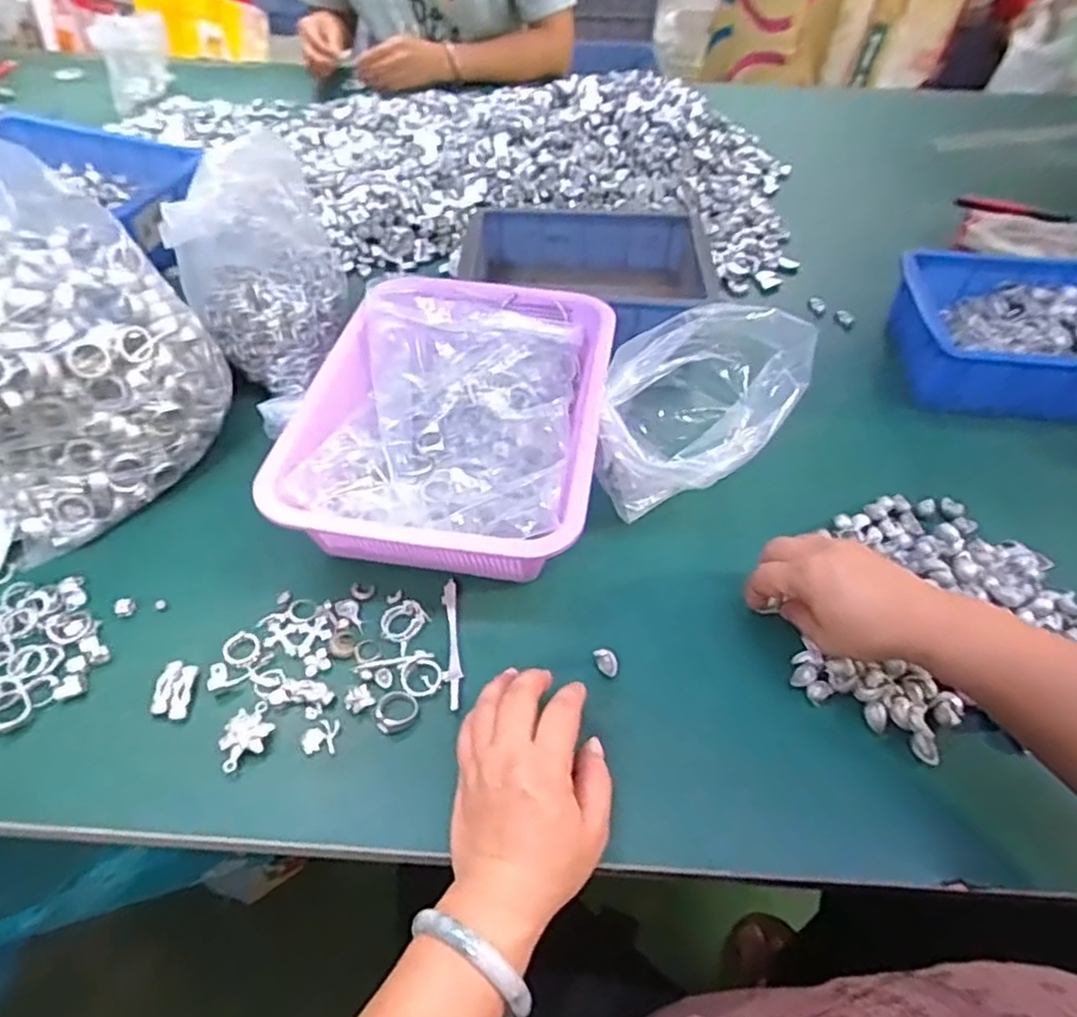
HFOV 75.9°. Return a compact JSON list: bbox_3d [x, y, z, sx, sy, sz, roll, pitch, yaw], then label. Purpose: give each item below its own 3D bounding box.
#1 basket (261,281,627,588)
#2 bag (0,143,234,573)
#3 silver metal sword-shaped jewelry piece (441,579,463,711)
[{"bbox_3d":[-0.063,-0.071,0.561,0.224,0.082,0.296,7,50,4],"label":"basket"},{"bbox_3d":[-0.374,-0.119,0.493,0.175,0.219,0.239,35,57,24],"label":"bag"},{"bbox_3d":[-0.060,0.090,0.472,0.013,0.004,0.098,-6,50,-7],"label":"silver metal sword-shaped jewelry piece"}]

